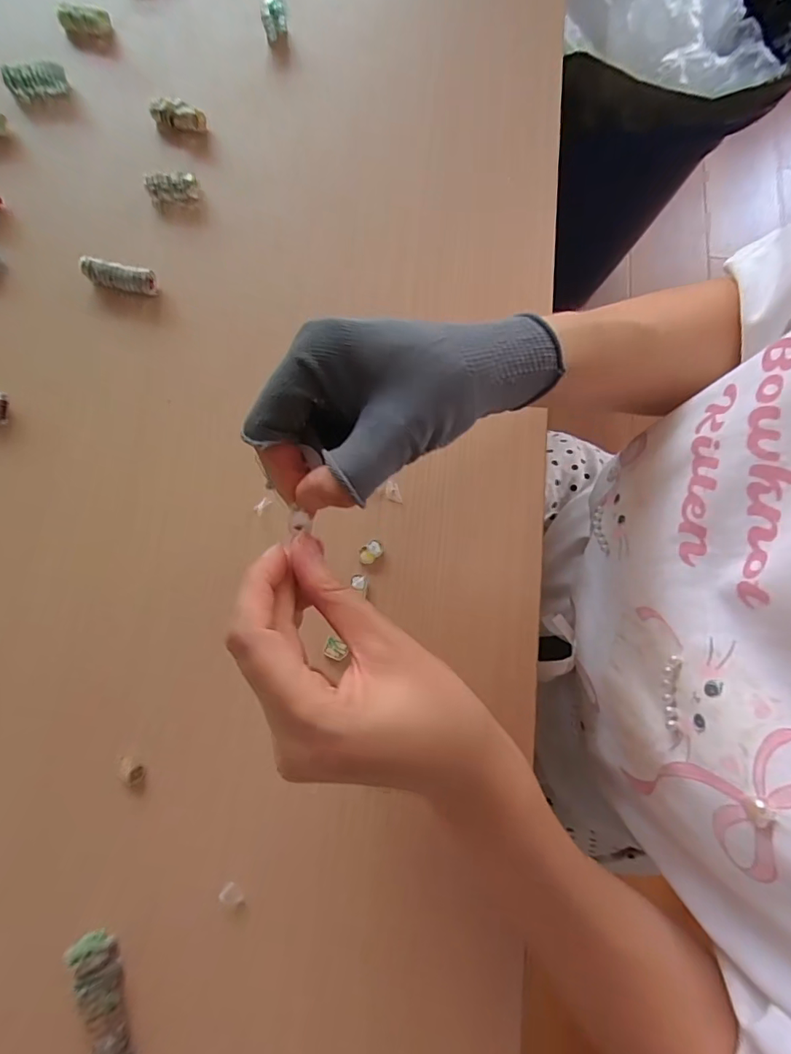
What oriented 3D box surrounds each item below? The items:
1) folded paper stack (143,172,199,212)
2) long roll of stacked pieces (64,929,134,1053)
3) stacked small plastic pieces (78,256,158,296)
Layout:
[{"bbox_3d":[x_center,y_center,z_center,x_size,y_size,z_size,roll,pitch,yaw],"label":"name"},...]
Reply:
[{"bbox_3d":[-0.159,-0.241,0.349,0.034,0.018,0.016,-14,79,-6],"label":"folded paper stack"},{"bbox_3d":[-0.138,0.259,0.240,0.017,0.017,0.108,-18,79,-7],"label":"long roll of stacked pieces"},{"bbox_3d":[-0.187,-0.169,0.332,0.048,0.014,0.015,11,78,-1],"label":"stacked small plastic pieces"}]

